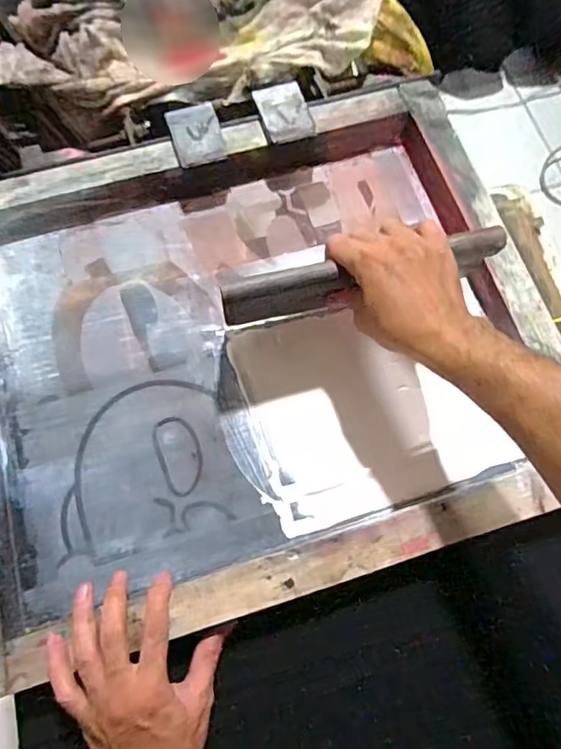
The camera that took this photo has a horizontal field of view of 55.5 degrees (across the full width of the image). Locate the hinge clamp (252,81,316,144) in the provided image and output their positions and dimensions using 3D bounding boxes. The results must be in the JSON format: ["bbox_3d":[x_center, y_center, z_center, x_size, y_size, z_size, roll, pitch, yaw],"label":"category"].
[{"bbox_3d":[0.005,-0.285,0.579,0.050,0.010,0.074,-18,72,-5],"label":"hinge clamp"}]

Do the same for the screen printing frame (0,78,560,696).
[{"bbox_3d":[-0.034,-0.036,0.523,0.576,0.053,0.478,-20,72,-6],"label":"screen printing frame"}]

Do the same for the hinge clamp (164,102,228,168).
[{"bbox_3d":[-0.090,-0.257,0.568,0.052,0.012,0.083,-16,71,-4],"label":"hinge clamp"}]

